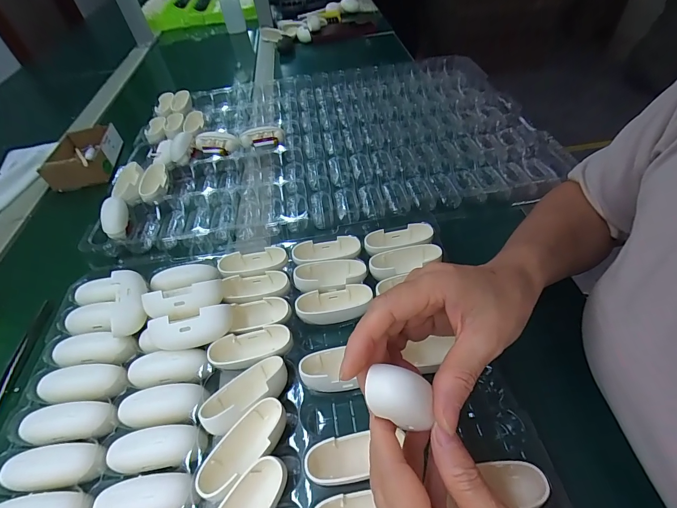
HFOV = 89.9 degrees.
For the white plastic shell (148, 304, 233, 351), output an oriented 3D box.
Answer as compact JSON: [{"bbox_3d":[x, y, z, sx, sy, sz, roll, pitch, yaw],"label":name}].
[{"bbox_3d":[-0.123,0.062,0.287,0.065,0.030,0.024,-14,4,-15],"label":"white plastic shell"}]

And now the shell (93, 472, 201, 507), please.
[{"bbox_3d":[-0.128,0.166,0.231,0.071,0.018,0.027,-9,48,-1],"label":"shell"}]

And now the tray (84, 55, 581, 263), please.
[{"bbox_3d":[-0.028,-0.182,0.513,0.578,0.037,0.391,-10,48,-2],"label":"tray"}]

